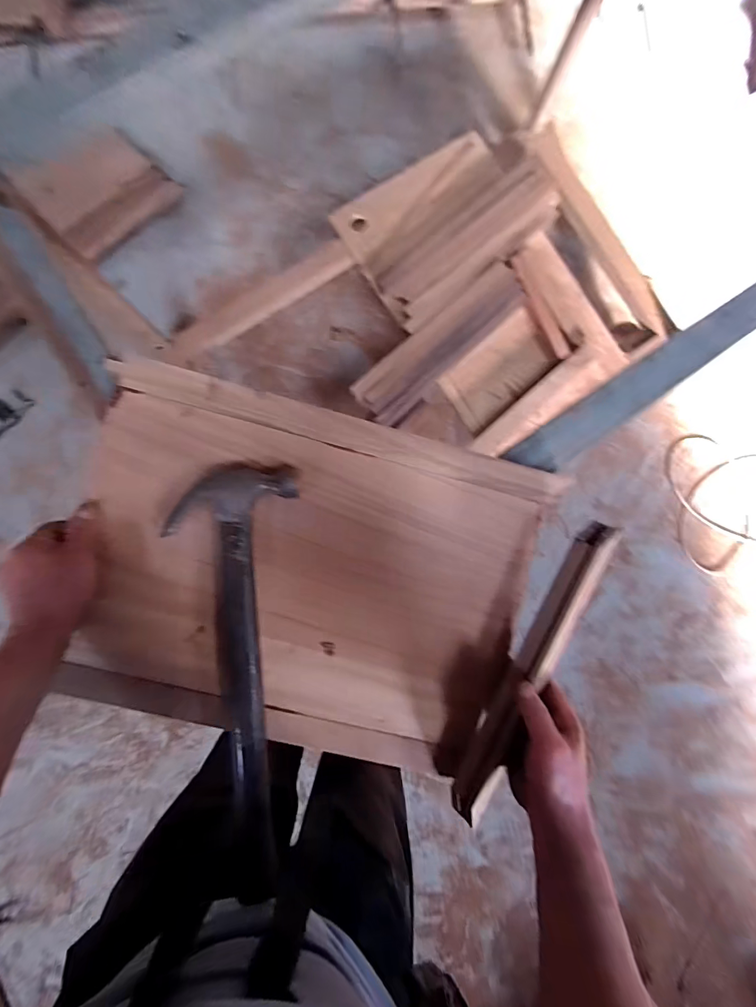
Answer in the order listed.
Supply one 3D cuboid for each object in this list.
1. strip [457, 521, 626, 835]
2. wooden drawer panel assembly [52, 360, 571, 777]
[{"bbox_3d":[0.155,0.163,0.408,0.037,0.023,0.314,27,90,-3],"label":"strip"},{"bbox_3d":[-0.069,0.072,0.423,0.453,0.026,0.328,15,88,-3],"label":"wooden drawer panel assembly"}]

